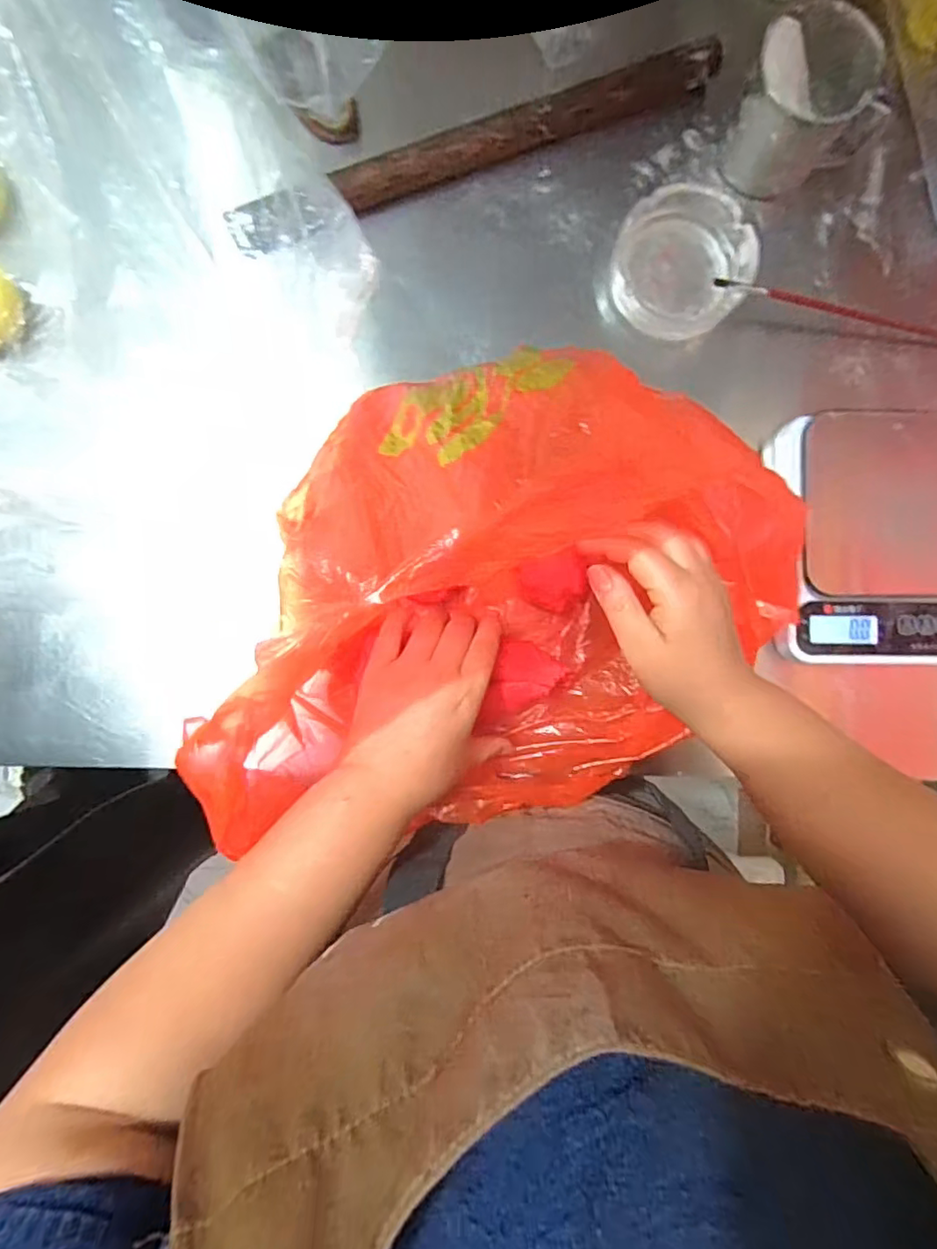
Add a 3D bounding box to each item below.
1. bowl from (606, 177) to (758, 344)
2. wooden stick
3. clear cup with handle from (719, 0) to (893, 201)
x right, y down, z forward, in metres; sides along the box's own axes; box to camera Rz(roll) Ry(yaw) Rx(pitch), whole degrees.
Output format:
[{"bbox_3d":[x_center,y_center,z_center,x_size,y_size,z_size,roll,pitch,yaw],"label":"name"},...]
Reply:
[{"bbox_3d":[0.162,-0.278,0.436,0.100,0.033,0.104,0,90,-2],"label":"bowl"},{"bbox_3d":[0.007,-0.367,0.433,0.393,0.026,0.024,-21,90,-2],"label":"wooden stick"},{"bbox_3d":[0.244,-0.375,0.410,0.087,0.075,0.086,0,90,-2],"label":"clear cup with handle"}]

